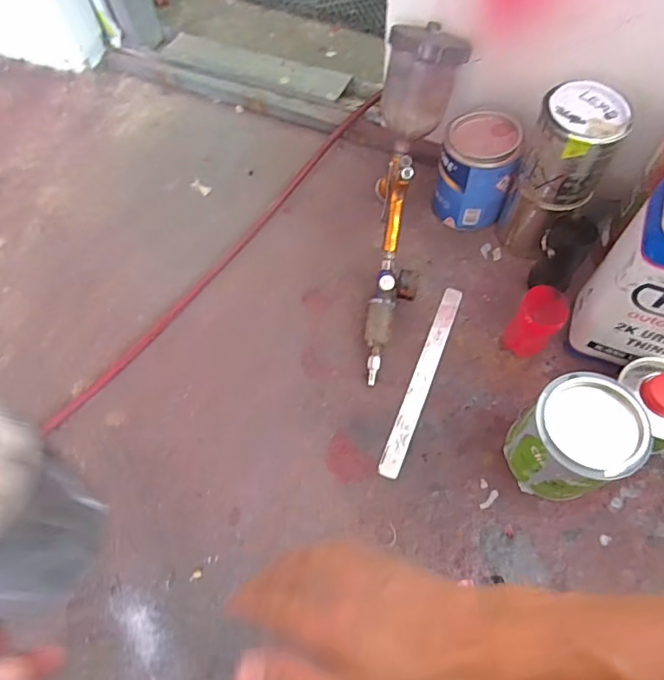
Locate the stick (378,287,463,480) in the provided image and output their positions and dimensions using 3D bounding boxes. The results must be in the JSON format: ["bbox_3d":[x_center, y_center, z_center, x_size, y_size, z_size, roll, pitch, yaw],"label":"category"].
[{"bbox_3d":[0.123,0.048,0.665,0.029,0.006,0.284,20,66,11],"label":"stick"}]

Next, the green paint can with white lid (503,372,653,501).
[{"bbox_3d":[0.259,0.112,0.546,0.101,0.139,0.106,-1,62,2],"label":"green paint can with white lid"}]

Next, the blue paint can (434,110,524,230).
[{"bbox_3d":[0.207,-0.241,0.730,0.105,0.141,0.093,11,63,8],"label":"blue paint can"}]

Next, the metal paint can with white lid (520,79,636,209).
[{"bbox_3d":[0.295,-0.235,0.617,0.097,0.119,0.097,-1,63,3],"label":"metal paint can with white lid"}]

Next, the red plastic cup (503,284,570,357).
[{"bbox_3d":[0.258,-0.016,0.636,0.053,0.100,0.060,33,68,18],"label":"red plastic cup"}]

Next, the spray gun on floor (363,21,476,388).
[{"bbox_3d":[0.109,-0.174,0.692,0.105,0.177,0.469,6,89,5],"label":"spray gun on floor"}]

